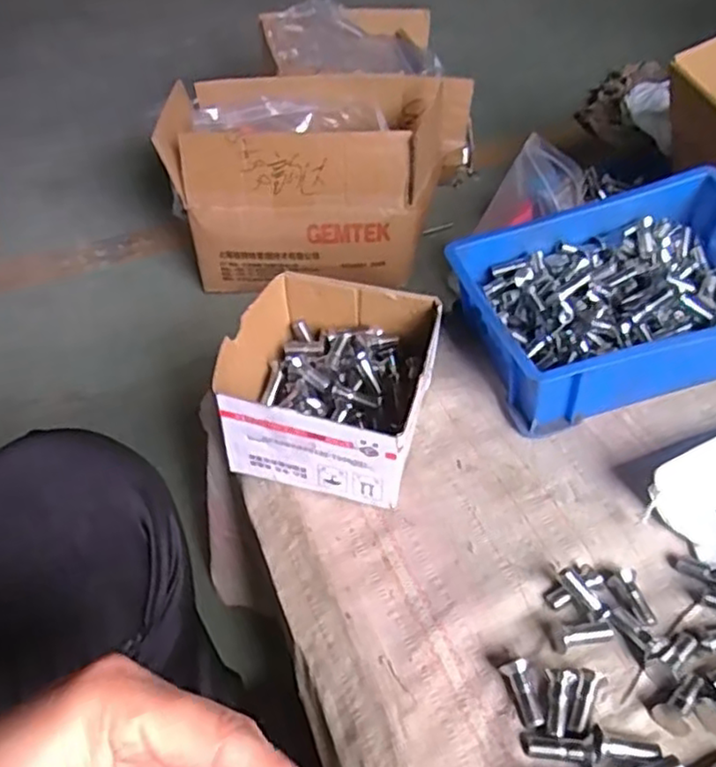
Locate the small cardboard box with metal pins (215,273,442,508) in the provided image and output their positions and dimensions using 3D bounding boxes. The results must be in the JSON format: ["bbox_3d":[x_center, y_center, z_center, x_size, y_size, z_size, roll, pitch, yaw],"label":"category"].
[{"bbox_3d":[-0.022,0.004,0.531,0.141,0.092,0.149,10,46,10],"label":"small cardboard box with metal pins"}]

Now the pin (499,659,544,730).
[{"bbox_3d":[0.094,0.177,0.399,0.013,0.017,0.035,-10,47,-7],"label":"pin"}]

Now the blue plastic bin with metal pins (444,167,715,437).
[{"bbox_3d":[0.222,-0.067,0.575,0.250,0.099,0.167,-10,46,-9],"label":"blue plastic bin with metal pins"}]

